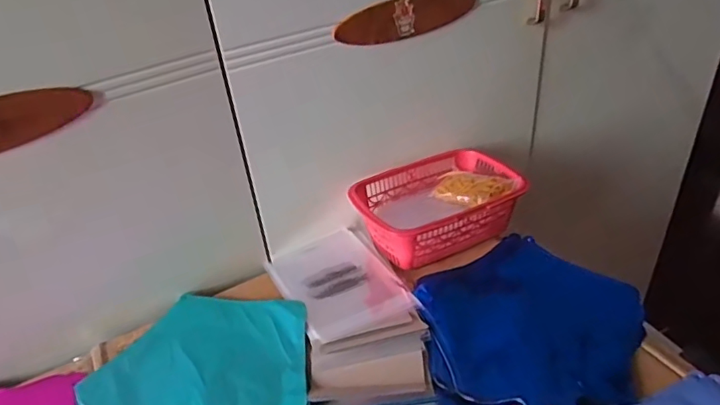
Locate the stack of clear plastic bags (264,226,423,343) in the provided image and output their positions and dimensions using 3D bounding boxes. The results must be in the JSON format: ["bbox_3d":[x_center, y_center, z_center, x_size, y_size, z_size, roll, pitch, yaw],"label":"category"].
[{"bbox_3d":[-0.028,0.094,0.671,0.133,0.018,0.201,-19,32,-20],"label":"stack of clear plastic bags"}]

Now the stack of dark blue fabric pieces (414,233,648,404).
[{"bbox_3d":[0.175,0.126,0.580,0.242,0.023,0.236,-18,38,-17],"label":"stack of dark blue fabric pieces"}]

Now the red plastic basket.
[{"bbox_3d":[0.103,0.002,0.719,0.219,0.065,0.132,-22,39,-22],"label":"red plastic basket"}]

